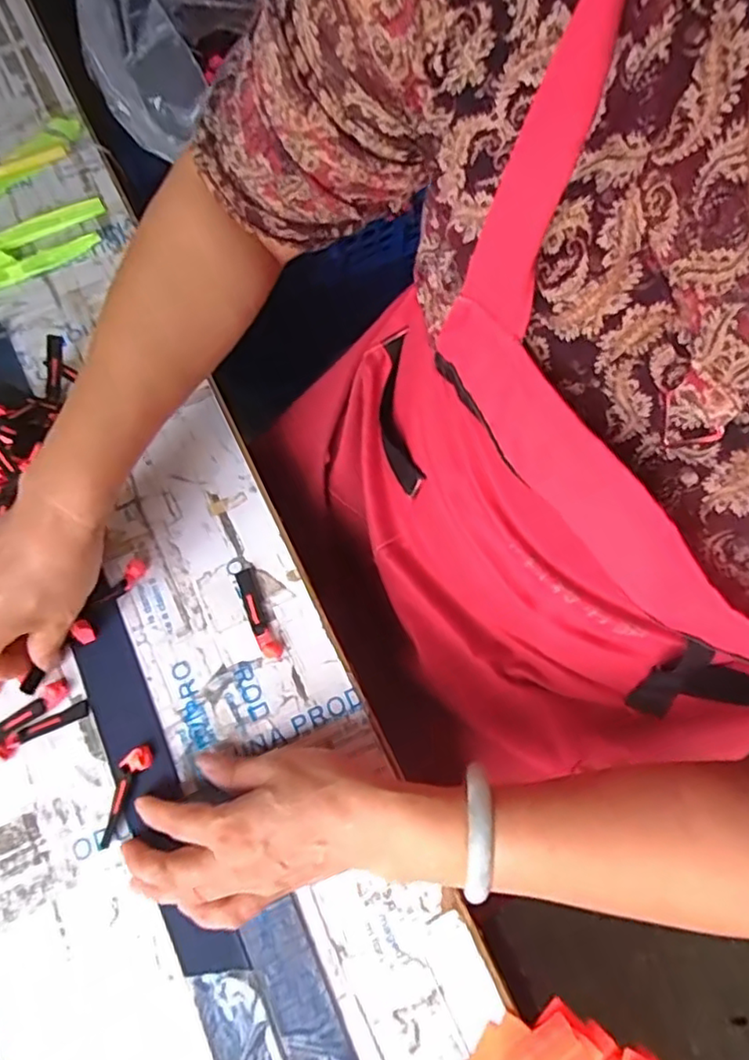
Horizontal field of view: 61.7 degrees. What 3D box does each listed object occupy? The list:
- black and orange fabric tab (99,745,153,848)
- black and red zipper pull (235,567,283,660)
[{"bbox_3d":[-0.161,0.169,0.401,0.018,0.004,0.063,19,79,5],"label":"black and orange fabric tab"},{"bbox_3d":[-0.082,0.058,0.439,0.014,0.004,0.067,-23,73,-9],"label":"black and red zipper pull"}]

